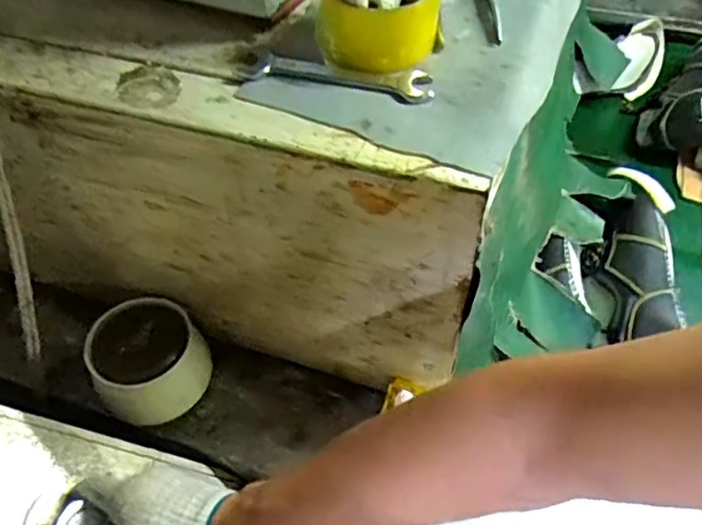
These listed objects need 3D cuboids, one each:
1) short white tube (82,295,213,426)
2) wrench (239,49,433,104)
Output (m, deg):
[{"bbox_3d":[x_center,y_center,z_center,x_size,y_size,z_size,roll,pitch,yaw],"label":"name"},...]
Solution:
[{"bbox_3d":[-0.216,0.110,0.659,0.114,0.111,0.100,-37,59,-23],"label":"short white tube"},{"bbox_3d":[-0.013,-0.145,0.466,0.152,0.009,0.032,11,54,11],"label":"wrench"}]

